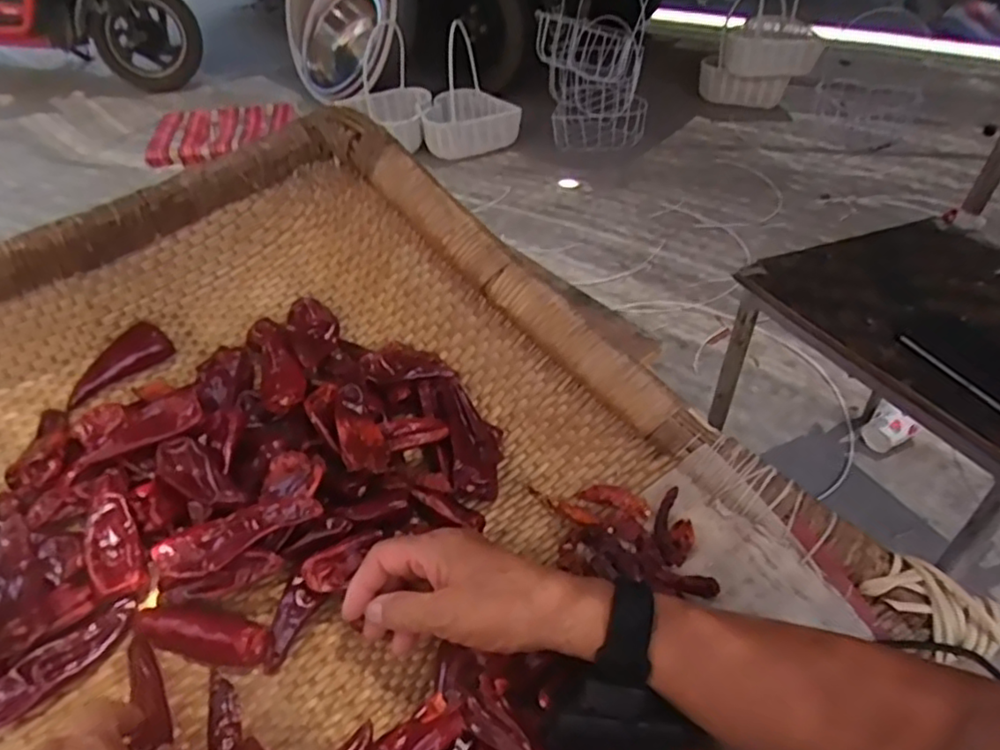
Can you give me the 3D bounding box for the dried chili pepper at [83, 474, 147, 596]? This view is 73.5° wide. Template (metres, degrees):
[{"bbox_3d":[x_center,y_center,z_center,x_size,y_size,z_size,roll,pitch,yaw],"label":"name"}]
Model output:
[{"bbox_3d":[-0.266,0.109,0.459,0.032,0.012,0.085,-18,60,-19],"label":"dried chili pepper"}]

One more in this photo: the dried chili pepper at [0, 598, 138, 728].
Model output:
[{"bbox_3d":[-0.271,0.179,0.419,0.025,0.021,0.092,30,52,29],"label":"dried chili pepper"}]

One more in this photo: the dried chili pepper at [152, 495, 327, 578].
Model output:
[{"bbox_3d":[-0.170,0.103,0.436,0.102,0.024,0.034,-19,46,-18],"label":"dried chili pepper"}]

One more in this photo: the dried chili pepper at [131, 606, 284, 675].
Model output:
[{"bbox_3d":[-0.189,0.165,0.427,0.102,0.020,0.025,9,45,11],"label":"dried chili pepper"}]

